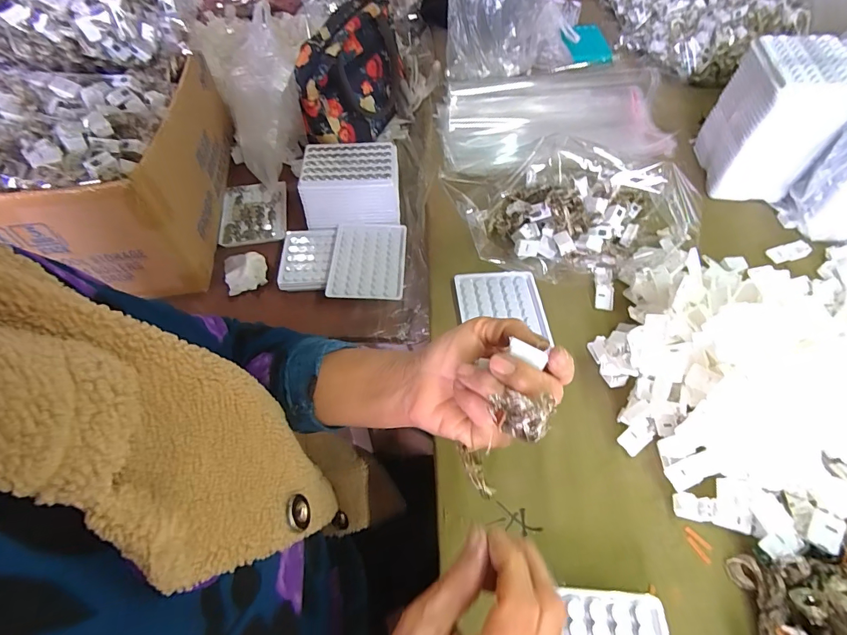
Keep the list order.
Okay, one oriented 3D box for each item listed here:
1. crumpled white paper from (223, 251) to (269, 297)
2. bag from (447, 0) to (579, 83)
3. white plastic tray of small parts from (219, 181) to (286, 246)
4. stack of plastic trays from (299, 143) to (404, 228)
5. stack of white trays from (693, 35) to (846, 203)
[{"bbox_3d":[-0.233,-0.064,0.553,0.053,0.024,0.059,-21,58,-14],"label":"crumpled white paper"},{"bbox_3d":[0.155,-0.536,0.735,0.233,0.156,0.104,-7,55,-5],"label":"bag"},{"bbox_3d":[-0.253,-0.154,0.634,0.092,0.015,0.124,-9,55,-7],"label":"white plastic tray of small parts"},{"bbox_3d":[-0.100,-0.187,0.595,0.128,0.067,0.096,-3,55,-2],"label":"stack of plastic trays"},{"bbox_3d":[0.454,-0.256,0.561,0.098,0.160,0.123,11,56,7],"label":"stack of white trays"}]

